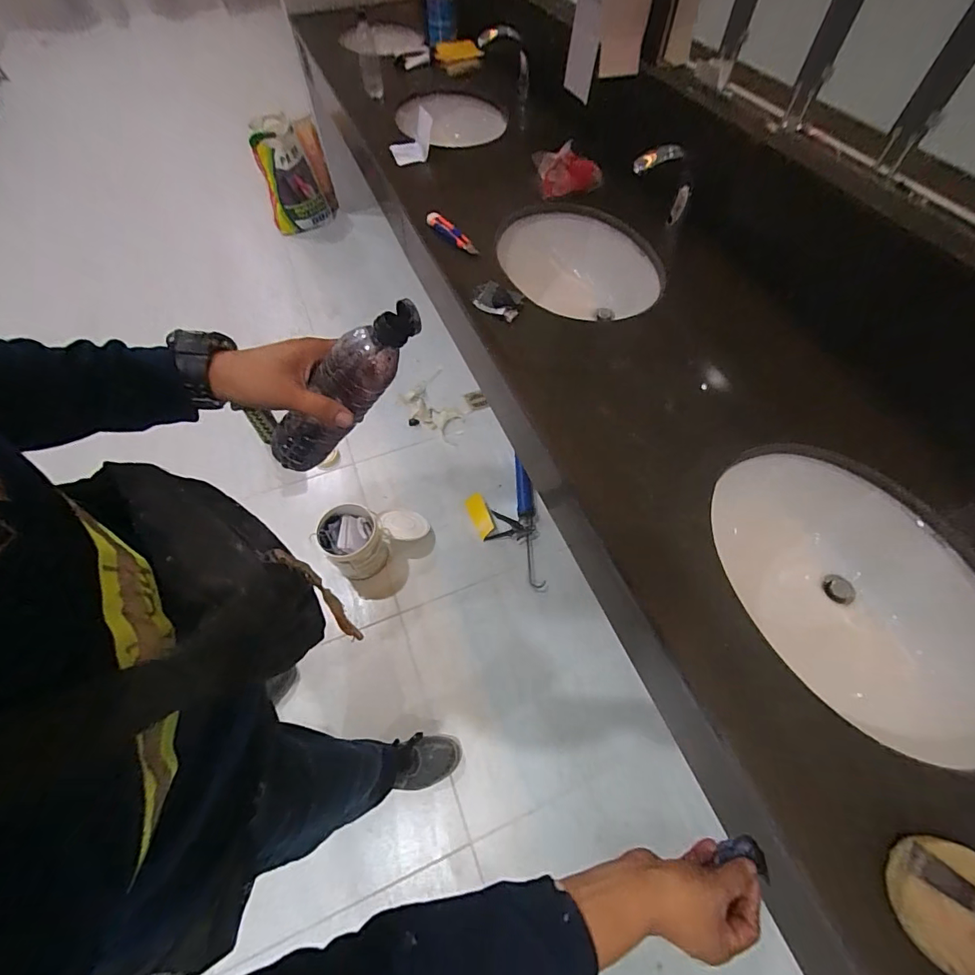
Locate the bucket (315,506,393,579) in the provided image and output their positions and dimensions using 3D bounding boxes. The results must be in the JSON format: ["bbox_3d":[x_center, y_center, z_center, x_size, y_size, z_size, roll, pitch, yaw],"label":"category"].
[{"bbox_3d":[-0.415,0.180,1.421,0.191,0.186,0.207,0,59,0],"label":"bucket"}]

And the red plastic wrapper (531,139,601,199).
[{"bbox_3d":[0.188,-0.740,1.049,0.155,0.104,0.035,5,59,4],"label":"red plastic wrapper"}]

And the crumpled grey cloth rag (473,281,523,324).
[{"bbox_3d":[0.021,-0.378,0.893,0.110,0.022,0.072,24,62,14],"label":"crumpled grey cloth rag"}]

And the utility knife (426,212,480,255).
[{"bbox_3d":[-0.082,-0.578,1.006,0.033,0.027,0.171,-32,64,-18],"label":"utility knife"}]

